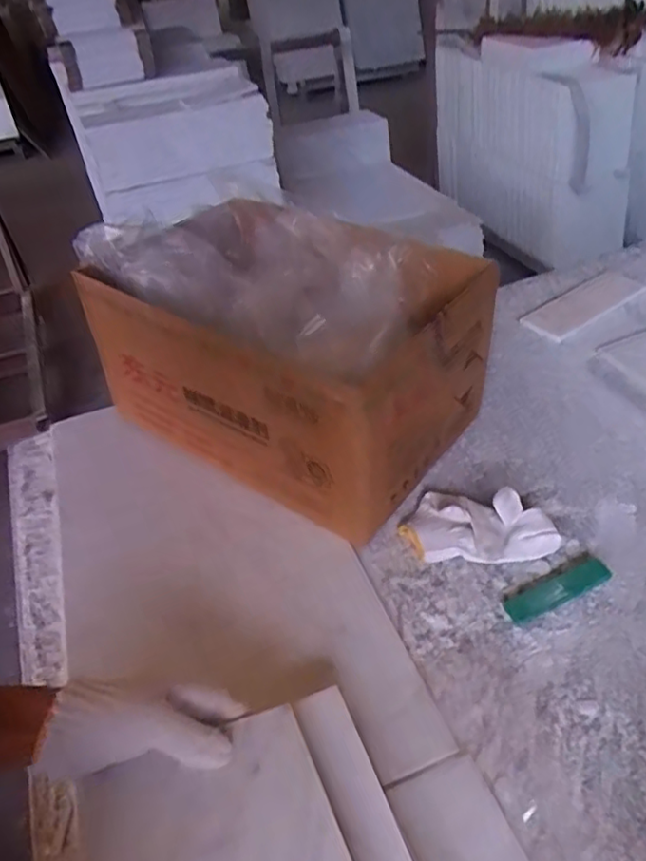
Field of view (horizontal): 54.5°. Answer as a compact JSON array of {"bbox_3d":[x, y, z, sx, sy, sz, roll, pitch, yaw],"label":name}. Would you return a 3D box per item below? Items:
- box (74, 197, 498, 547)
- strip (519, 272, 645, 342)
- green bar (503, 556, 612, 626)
[{"bbox_3d":[-0.040,-0.108,0.792,0.431,0.224,0.304,24,49,33],"label":"box"},{"bbox_3d":[0.427,-0.208,1.024,0.229,0.013,0.088,-26,43,-21],"label":"strip"},{"bbox_3d":[0.236,0.157,0.624,0.119,0.014,0.028,-21,41,-15],"label":"green bar"}]

